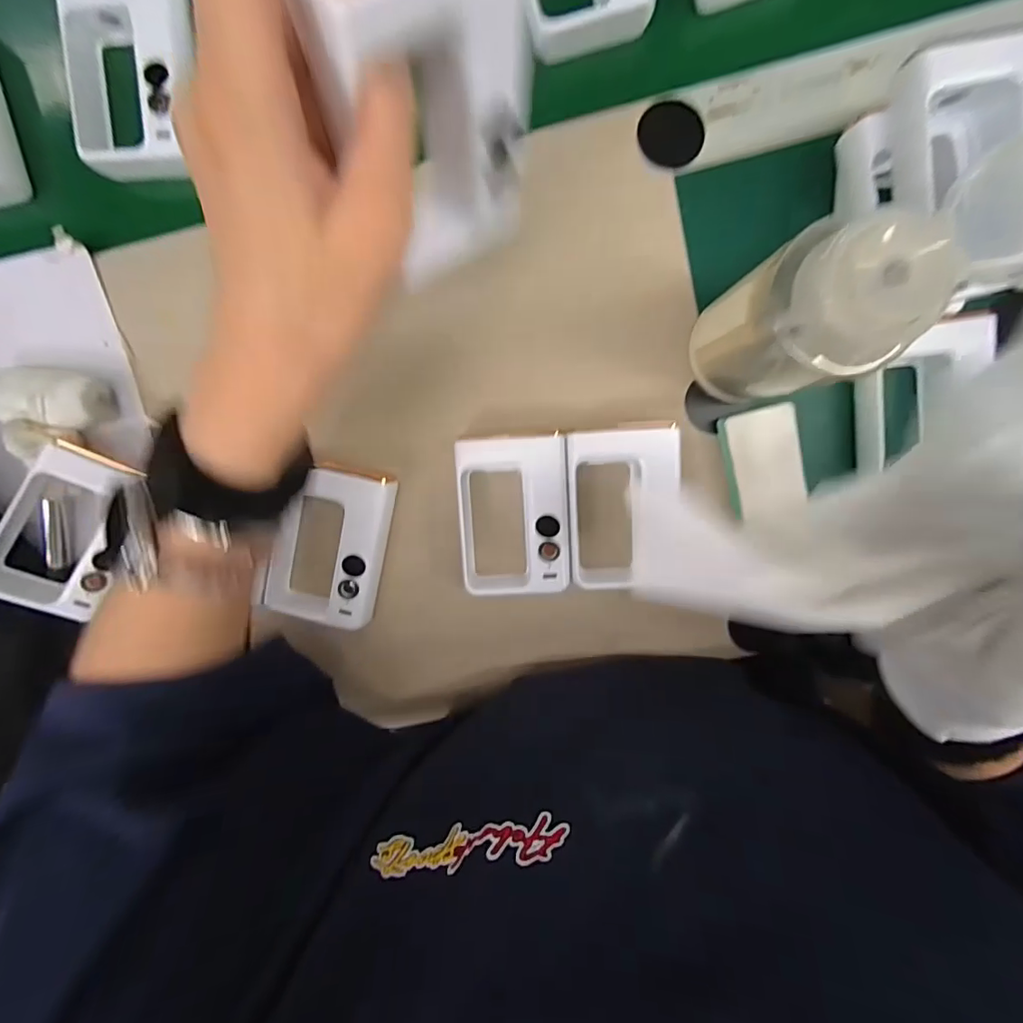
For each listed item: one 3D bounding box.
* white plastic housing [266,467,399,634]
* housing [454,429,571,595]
[{"bbox_3d":[-0.114,0.019,0.324,0.068,0.032,0.101,13,98,-1],"label":"white plastic housing"},{"bbox_3d":[0.000,0.001,0.318,0.067,0.033,0.094,-3,98,2],"label":"housing"}]

